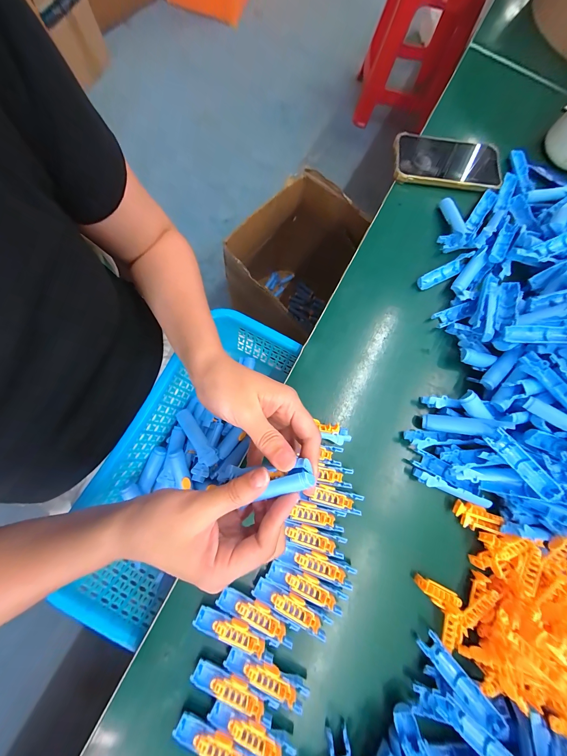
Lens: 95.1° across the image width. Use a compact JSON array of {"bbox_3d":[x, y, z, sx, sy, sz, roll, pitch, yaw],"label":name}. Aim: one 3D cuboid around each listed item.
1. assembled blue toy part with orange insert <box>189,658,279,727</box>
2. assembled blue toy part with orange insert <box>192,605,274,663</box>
[{"bbox_3d":[-0.043,0.272,0.223,0.077,0.010,0.022,23,76,7],"label":"assembled blue toy part with orange insert"},{"bbox_3d":[-0.043,0.229,0.233,0.075,0.009,0.021,21,76,7],"label":"assembled blue toy part with orange insert"}]

